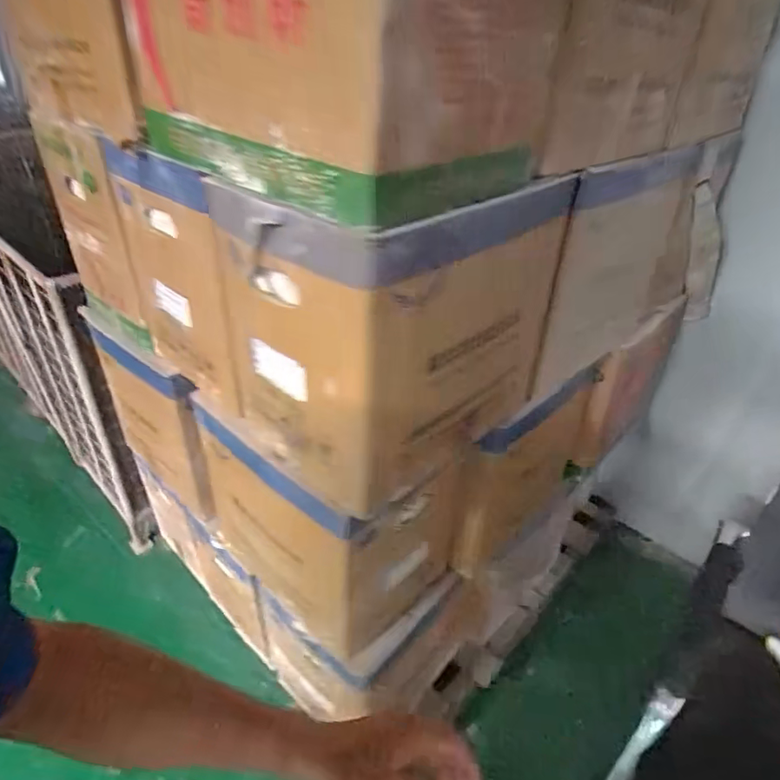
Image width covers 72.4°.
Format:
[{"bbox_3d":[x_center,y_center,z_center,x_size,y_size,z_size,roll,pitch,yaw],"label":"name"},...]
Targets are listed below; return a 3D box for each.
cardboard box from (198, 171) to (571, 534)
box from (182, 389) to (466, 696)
[{"bbox_3d":[-0.015,-0.094,0.791,0.336,0.408,0.390,27,40,35],"label":"cardboard box"},{"bbox_3d":[-0.118,0.211,1.014,0.426,0.421,0.313,27,40,35],"label":"box"}]

